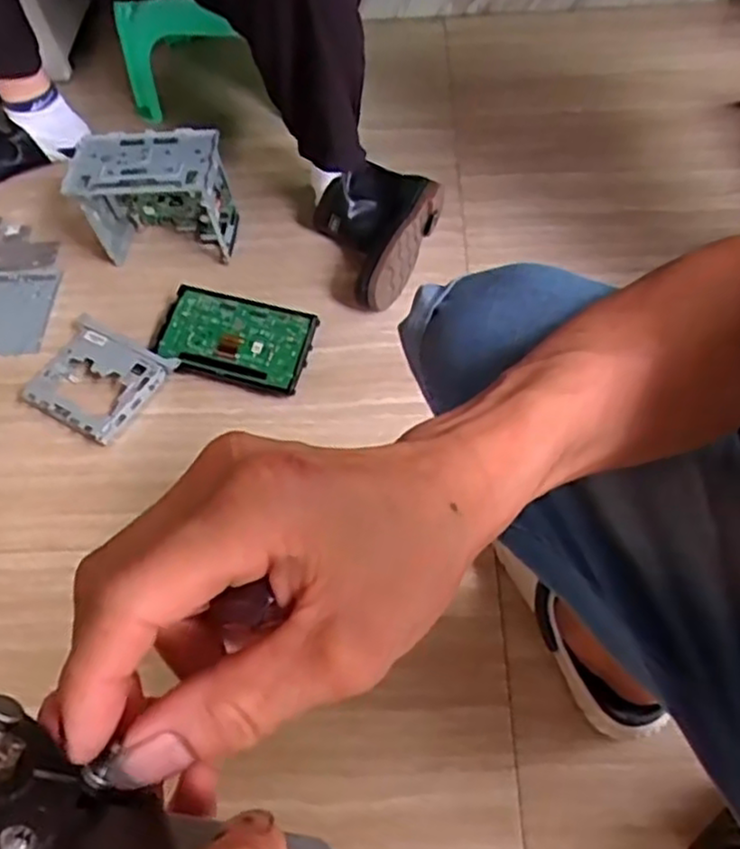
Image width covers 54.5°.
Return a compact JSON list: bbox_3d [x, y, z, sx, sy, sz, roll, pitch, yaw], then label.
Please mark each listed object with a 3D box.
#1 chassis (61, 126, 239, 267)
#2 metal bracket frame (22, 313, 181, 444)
[{"bbox_3d":[-0.297,-0.315,1.012,0.193,0.160,0.091,2,60,5],"label":"chassis"},{"bbox_3d":[-0.360,-0.062,0.949,0.155,0.025,0.145,28,66,18],"label":"metal bracket frame"}]

